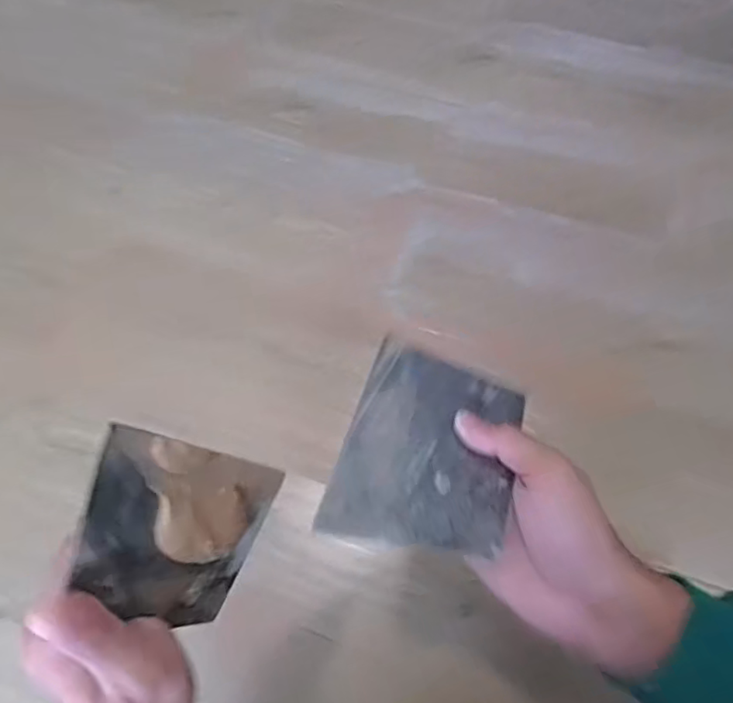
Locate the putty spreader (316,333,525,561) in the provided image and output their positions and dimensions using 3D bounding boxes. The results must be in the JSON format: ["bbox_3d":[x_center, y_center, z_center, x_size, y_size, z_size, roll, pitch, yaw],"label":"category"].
[{"bbox_3d":[0.039,0.055,0.342,0.096,0.004,0.132,16,53,8],"label":"putty spreader"}]

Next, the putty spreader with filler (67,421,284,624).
[{"bbox_3d":[-0.092,0.095,0.297,0.011,0.138,0.089,15,76,28],"label":"putty spreader with filler"}]

